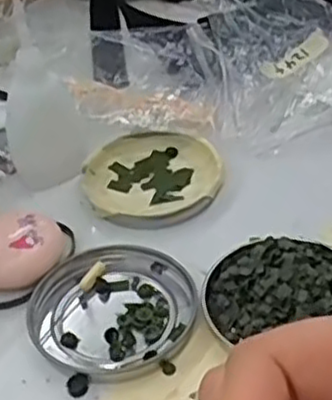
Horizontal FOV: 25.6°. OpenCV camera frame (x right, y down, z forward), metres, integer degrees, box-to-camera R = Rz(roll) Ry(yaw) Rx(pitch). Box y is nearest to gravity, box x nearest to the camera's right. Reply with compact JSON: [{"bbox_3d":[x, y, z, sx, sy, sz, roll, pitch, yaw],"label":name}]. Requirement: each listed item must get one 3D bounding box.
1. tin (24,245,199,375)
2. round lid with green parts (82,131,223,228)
[{"bbox_3d":[-0.025,0.051,0.353,0.074,0.010,0.073,-3,40,3],"label":"tin"},{"bbox_3d":[-0.008,-0.013,0.427,0.079,0.012,0.078,-3,40,3],"label":"round lid with green parts"}]

